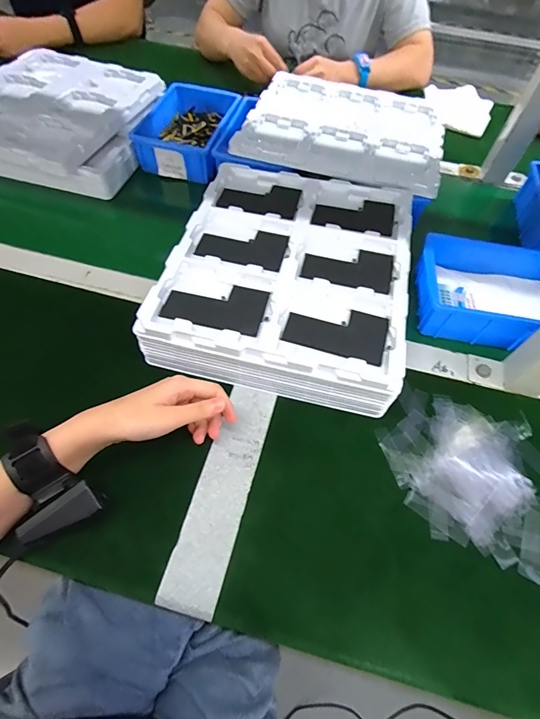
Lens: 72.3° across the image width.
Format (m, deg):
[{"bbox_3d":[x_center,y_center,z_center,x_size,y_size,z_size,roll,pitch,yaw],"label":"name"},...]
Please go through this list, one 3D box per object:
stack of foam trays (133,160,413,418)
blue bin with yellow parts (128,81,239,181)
[{"bbox_3d":[0.025,-0.108,0.466,0.270,0.064,0.309,13,58,4],"label":"stack of foam trays"},{"bbox_3d":[-0.137,-0.400,0.644,0.138,0.057,0.198,13,58,4],"label":"blue bin with yellow parts"}]

